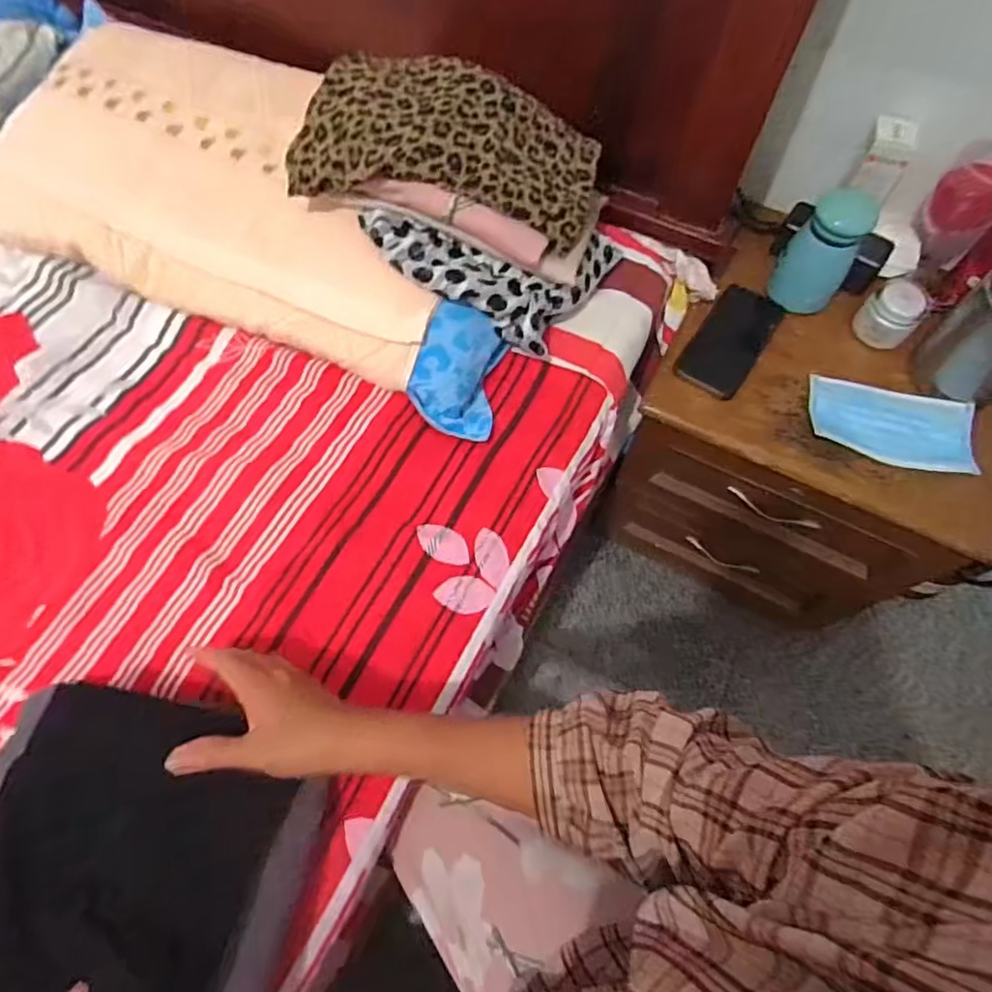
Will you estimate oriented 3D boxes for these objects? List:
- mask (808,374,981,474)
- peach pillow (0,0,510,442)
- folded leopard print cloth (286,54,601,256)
[{"bbox_3d":[0.444,-0.078,0.681,0.172,0.034,0.082,14,66,6],"label":"mask"},{"bbox_3d":[-0.272,-0.349,0.712,0.688,0.097,0.321,24,67,10],"label":"peach pillow"},{"bbox_3d":[-0.045,-0.355,0.610,0.293,0.067,0.162,17,66,5],"label":"folded leopard print cloth"}]

